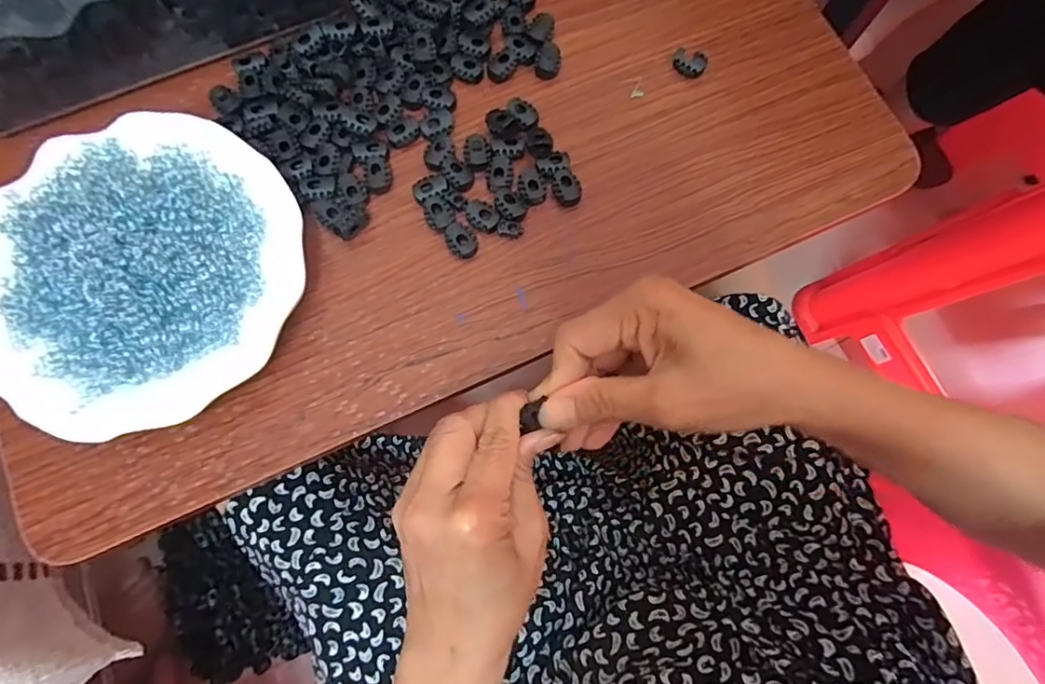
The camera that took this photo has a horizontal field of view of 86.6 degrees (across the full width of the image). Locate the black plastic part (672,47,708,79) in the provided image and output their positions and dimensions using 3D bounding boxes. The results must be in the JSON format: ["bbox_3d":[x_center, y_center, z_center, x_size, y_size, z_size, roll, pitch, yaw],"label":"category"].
[{"bbox_3d":[0.114,-0.188,0.377,0.023,0.011,0.015,17,75,-1],"label":"black plastic part"}]

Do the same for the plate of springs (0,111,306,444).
[{"bbox_3d":[-0.217,-0.043,0.313,0.171,0.043,0.179,1,76,-5],"label":"plate of springs"}]

